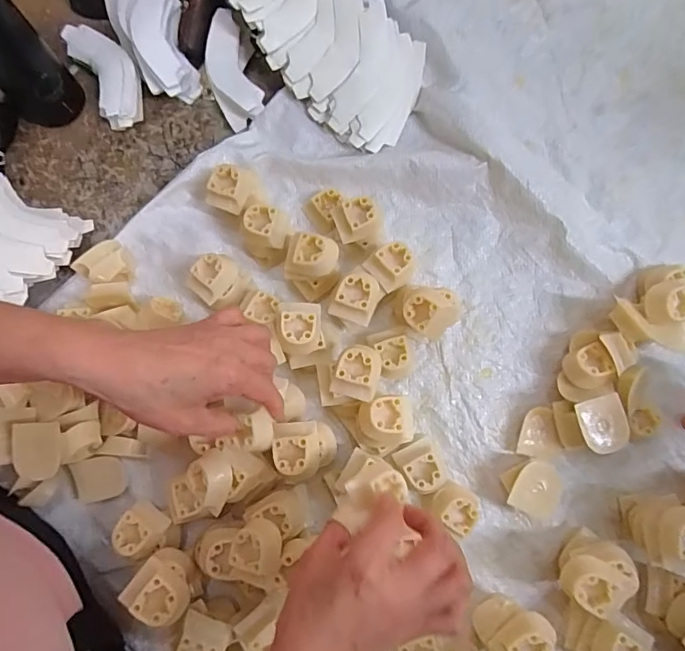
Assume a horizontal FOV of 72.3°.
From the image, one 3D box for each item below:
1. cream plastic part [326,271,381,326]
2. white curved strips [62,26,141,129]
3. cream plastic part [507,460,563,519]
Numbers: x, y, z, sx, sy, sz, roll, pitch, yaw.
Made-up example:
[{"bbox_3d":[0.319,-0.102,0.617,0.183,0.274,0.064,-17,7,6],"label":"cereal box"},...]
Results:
[{"bbox_3d":[0.014,-0.025,0.420,0.036,0.023,0.045,26,83,5],"label":"cream plastic part"},{"bbox_3d":[-0.251,-0.269,0.507,0.053,0.030,0.122,-30,81,-5],"label":"white curved strips"},{"bbox_3d":[0.173,0.146,0.425,0.042,0.032,0.046,0,80,1],"label":"cream plastic part"}]

